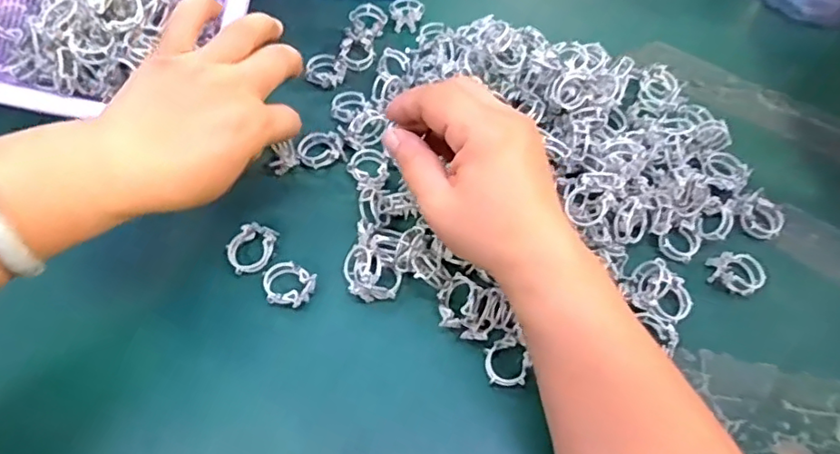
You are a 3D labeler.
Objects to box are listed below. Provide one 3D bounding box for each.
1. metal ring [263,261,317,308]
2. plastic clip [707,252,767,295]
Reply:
[{"bbox_3d":[-0.079,0.035,0.345,0.030,0.011,0.026,27,64,10],"label":"metal ring"},{"bbox_3d":[0.202,0.029,0.370,0.033,0.013,0.026,10,60,1],"label":"plastic clip"}]

